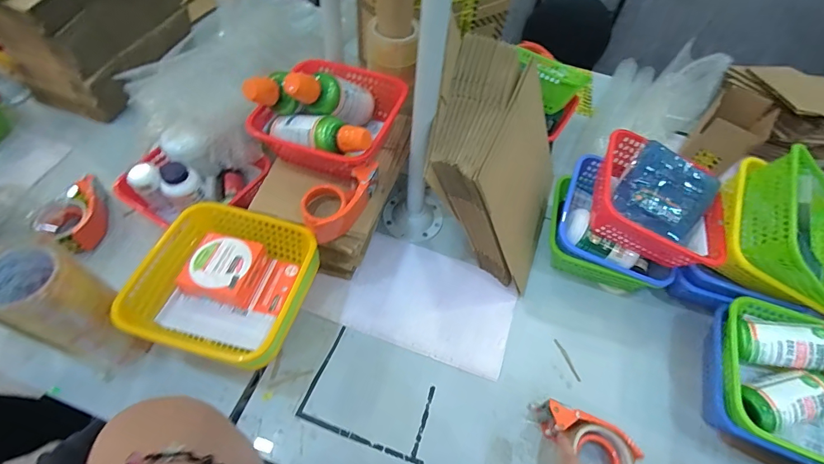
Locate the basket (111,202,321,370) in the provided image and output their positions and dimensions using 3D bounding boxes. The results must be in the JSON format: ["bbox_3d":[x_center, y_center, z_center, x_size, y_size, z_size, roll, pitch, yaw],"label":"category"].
[{"bbox_3d":[-0.279,0.082,0.607,0.223,0.084,0.225,13,55,4],"label":"basket"}]

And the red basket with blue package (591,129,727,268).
[{"bbox_3d":[0.441,-0.057,0.705,0.246,0.090,0.211,26,64,0],"label":"red basket with blue package"}]

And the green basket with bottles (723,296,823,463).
[{"bbox_3d":[0.589,0.233,0.603,0.222,0.106,0.209,20,56,9],"label":"green basket with bottles"}]

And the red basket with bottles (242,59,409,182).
[{"bbox_3d":[-0.133,-0.225,0.684,0.219,0.135,0.229,20,56,9],"label":"red basket with bottles"}]

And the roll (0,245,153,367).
[{"bbox_3d":[-0.464,0.120,0.561,0.104,0.239,0.083,-18,59,-16],"label":"roll"}]

